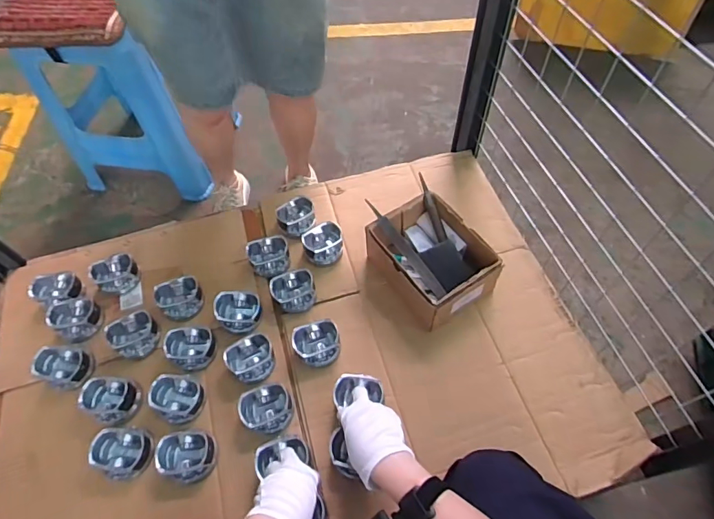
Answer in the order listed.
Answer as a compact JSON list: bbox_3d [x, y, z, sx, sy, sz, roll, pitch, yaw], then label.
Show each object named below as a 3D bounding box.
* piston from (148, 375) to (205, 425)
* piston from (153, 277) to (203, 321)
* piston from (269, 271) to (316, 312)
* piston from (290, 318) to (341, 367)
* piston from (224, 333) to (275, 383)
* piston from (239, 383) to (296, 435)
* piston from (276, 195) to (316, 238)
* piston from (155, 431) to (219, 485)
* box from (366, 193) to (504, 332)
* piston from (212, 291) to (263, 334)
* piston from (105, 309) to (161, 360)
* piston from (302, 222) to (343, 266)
[{"bbox_3d":[-0.283,0.222,0.715,0.071,0.057,0.065,-2,57,3],"label":"piston"},{"bbox_3d":[-0.319,0.070,0.815,0.074,0.056,0.059,-24,59,-11],"label":"piston"},{"bbox_3d":[-0.113,0.057,0.814,0.077,0.045,0.065,-22,59,-10],"label":"piston"},{"bbox_3d":[-0.067,0.143,0.756,0.076,0.046,0.065,-7,57,-1],"label":"piston"},{"bbox_3d":[-0.173,0.165,0.745,0.074,0.046,0.065,-28,60,-14],"label":"piston"},{"bbox_3d":[-0.140,0.233,0.697,0.075,0.046,0.067,1,57,4],"label":"piston"},{"bbox_3d":[-0.121,-0.083,0.901,0.075,0.049,0.075,-11,57,-4],"label":"piston"},{"bbox_3d":[-0.250,0.292,0.664,0.078,0.046,0.066,-4,57,1],"label":"piston"},{"bbox_3d":[0.131,0.002,0.806,0.151,0.098,0.198,-30,60,-15],"label":"box"},{"bbox_3d":[-0.207,0.092,0.790,0.076,0.055,0.058,-11,57,-4],"label":"piston"},{"bbox_3d":[-0.384,0.130,0.778,0.062,0.052,0.076,36,66,23],"label":"piston"},{"bbox_3d":[-0.066,-0.030,0.870,0.072,0.047,0.071,-2,57,3],"label":"piston"}]

